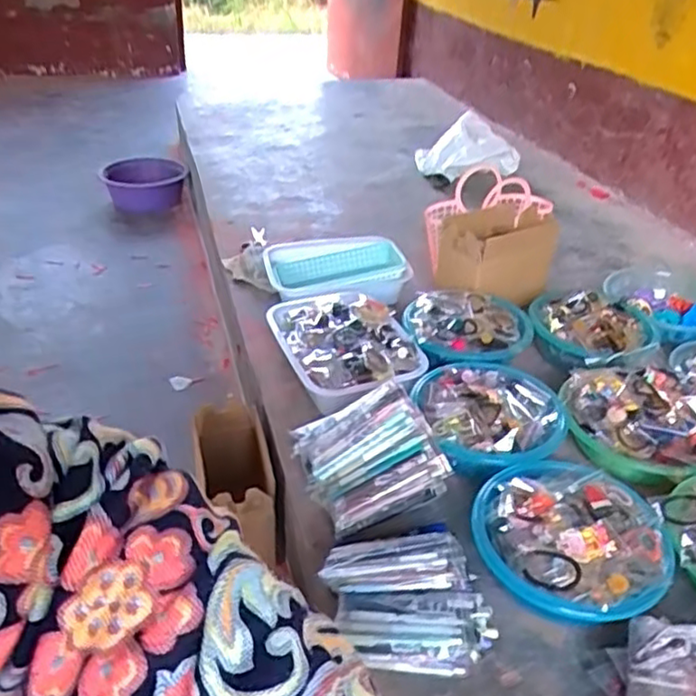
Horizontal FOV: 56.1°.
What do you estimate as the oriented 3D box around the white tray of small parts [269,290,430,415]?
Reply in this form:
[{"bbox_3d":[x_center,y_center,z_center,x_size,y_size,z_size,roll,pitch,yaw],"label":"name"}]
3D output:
[{"bbox_3d":[-0.005,-0.011,1.102,0.200,0.053,0.284,-12,37,-20],"label":"white tray of small parts"}]

